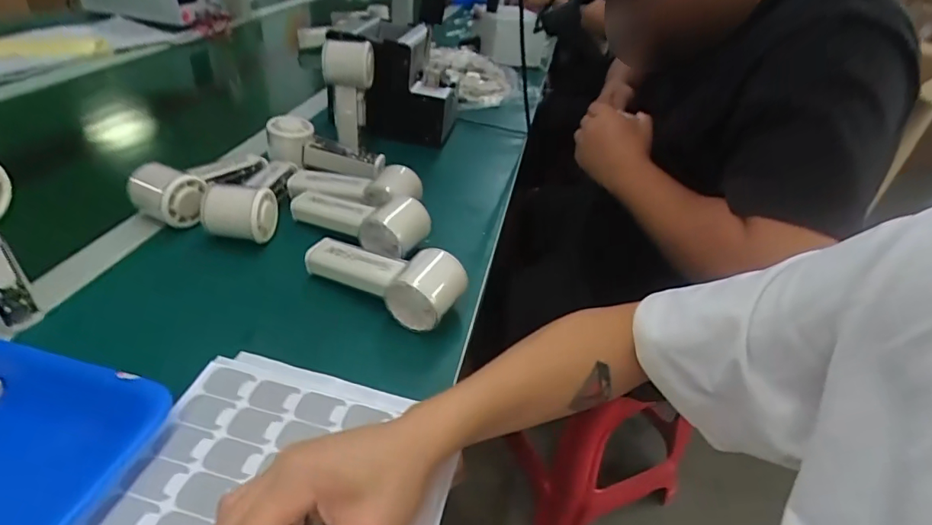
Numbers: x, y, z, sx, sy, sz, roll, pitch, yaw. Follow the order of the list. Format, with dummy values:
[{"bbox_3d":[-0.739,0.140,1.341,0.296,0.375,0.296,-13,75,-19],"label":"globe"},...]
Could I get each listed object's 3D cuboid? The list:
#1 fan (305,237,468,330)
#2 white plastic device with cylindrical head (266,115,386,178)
[{"bbox_3d":[-0.077,0.006,0.466,0.152,0.051,0.054,22,38,19],"label":"fan"},{"bbox_3d":[-0.184,-0.145,0.652,0.153,0.055,0.052,19,37,15],"label":"white plastic device with cylindrical head"}]

